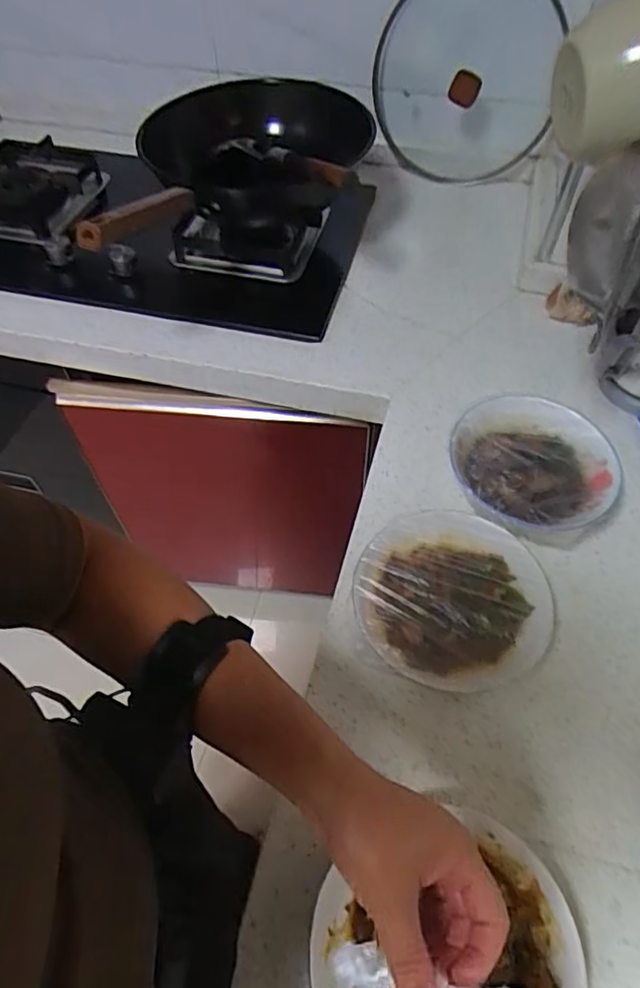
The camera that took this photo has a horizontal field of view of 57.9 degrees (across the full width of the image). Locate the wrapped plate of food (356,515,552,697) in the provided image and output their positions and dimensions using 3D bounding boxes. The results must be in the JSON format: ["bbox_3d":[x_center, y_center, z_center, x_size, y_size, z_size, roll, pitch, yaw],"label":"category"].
[{"bbox_3d":[0.128,0.102,0.563,0.179,0.047,0.172,-1,54,1],"label":"wrapped plate of food"}]

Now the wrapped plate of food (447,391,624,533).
[{"bbox_3d":[0.232,-0.026,0.640,0.170,0.063,0.173,-1,54,1],"label":"wrapped plate of food"}]

